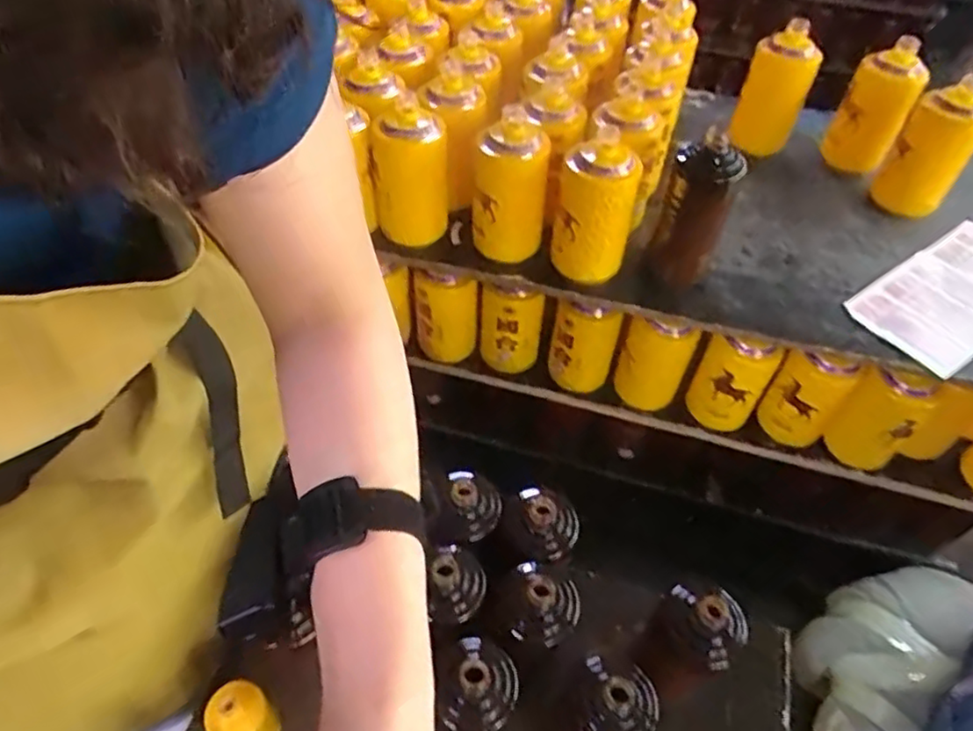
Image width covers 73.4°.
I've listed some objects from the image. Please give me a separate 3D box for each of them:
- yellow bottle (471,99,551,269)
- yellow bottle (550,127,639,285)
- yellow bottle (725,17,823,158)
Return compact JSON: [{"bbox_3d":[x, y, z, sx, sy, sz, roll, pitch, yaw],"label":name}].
[{"bbox_3d":[0.029,-0.217,0.794,0.090,0.161,0.074,10,50,5],"label":"yellow bottle"},{"bbox_3d":[0.129,-0.187,0.778,0.090,0.165,0.074,11,50,6],"label":"yellow bottle"},{"bbox_3d":[0.419,-0.393,0.957,0.086,0.181,0.098,16,51,10],"label":"yellow bottle"}]

